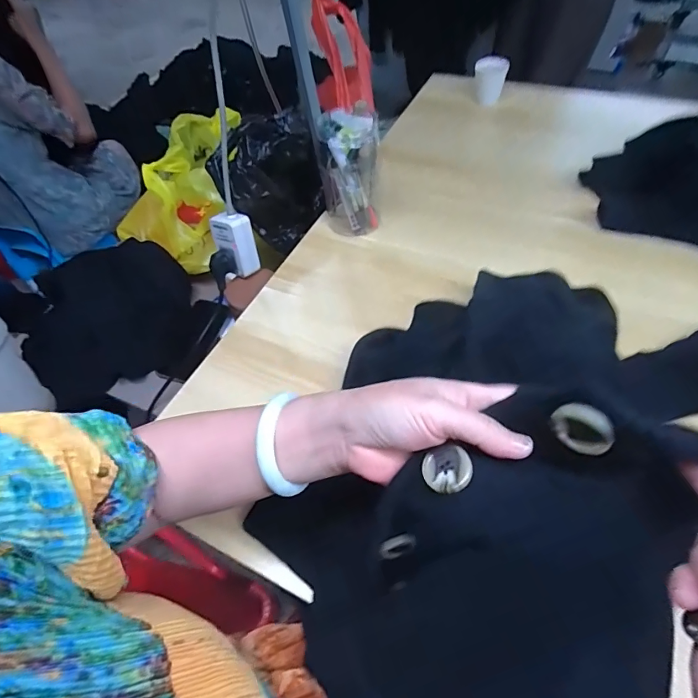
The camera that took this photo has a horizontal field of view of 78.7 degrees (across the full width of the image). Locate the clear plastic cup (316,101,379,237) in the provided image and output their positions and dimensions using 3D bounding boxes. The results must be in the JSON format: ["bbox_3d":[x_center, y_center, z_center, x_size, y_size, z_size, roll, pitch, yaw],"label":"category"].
[{"bbox_3d":[0.001,-0.250,0.609,0.080,0.156,0.076,-6,55,1],"label":"clear plastic cup"}]

